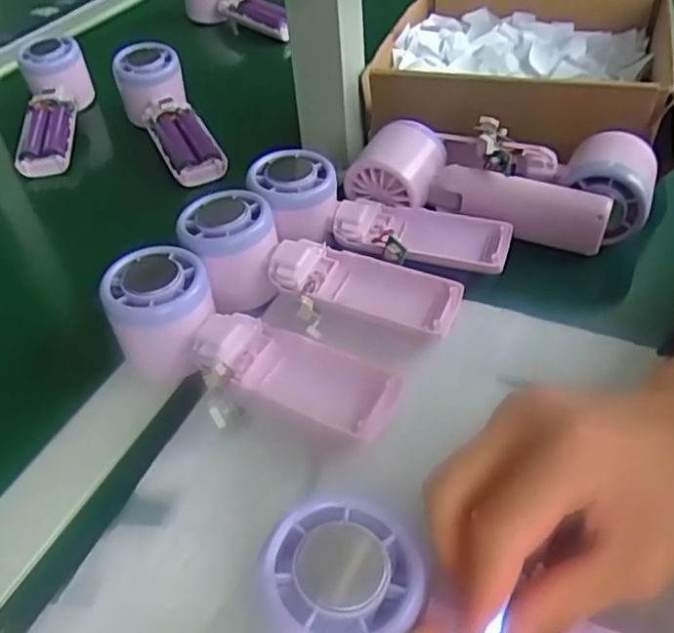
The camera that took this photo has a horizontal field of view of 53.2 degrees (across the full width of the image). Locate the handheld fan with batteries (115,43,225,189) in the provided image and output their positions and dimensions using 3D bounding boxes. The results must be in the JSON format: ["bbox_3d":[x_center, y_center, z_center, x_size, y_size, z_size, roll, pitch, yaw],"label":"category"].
[{"bbox_3d":[-0.142,-0.169,0.575,0.053,0.040,0.163,-24,63,-17],"label":"handheld fan with batteries"}]

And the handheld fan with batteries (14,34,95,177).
[{"bbox_3d":[-0.258,-0.184,0.607,0.053,0.043,0.162,-7,59,-1],"label":"handheld fan with batteries"}]

